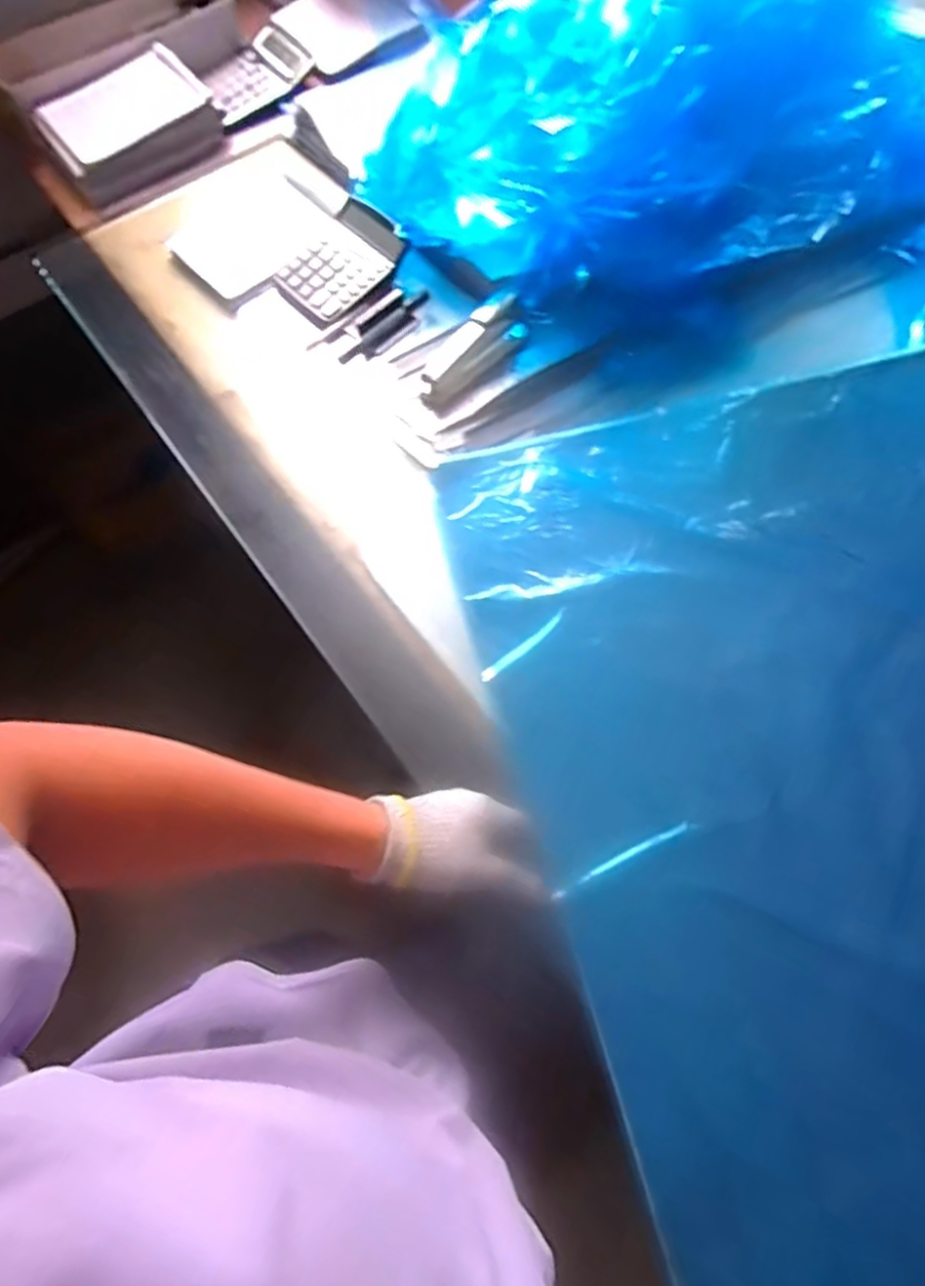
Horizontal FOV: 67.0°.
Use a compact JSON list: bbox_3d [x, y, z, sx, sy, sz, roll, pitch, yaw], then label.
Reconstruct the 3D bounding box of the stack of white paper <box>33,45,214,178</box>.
[{"bbox_3d":[-0.483,-0.764,1.000,0.234,0.026,0.124,-43,84,-12],"label":"stack of white paper"}]

